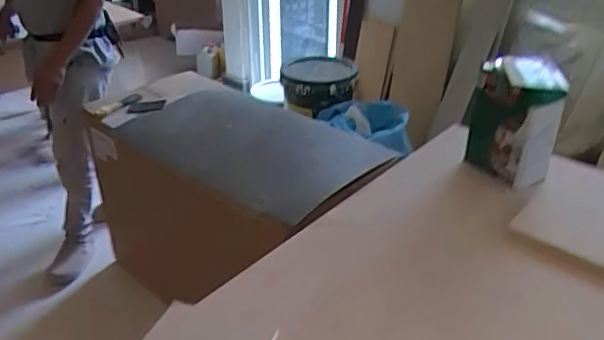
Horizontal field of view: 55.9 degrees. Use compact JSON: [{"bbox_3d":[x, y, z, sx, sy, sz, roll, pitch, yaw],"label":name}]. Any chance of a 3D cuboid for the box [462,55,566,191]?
[{"bbox_3d":[0.433,-0.107,1.181,0.103,0.239,0.167,-10,32,-16],"label":"box"}]

